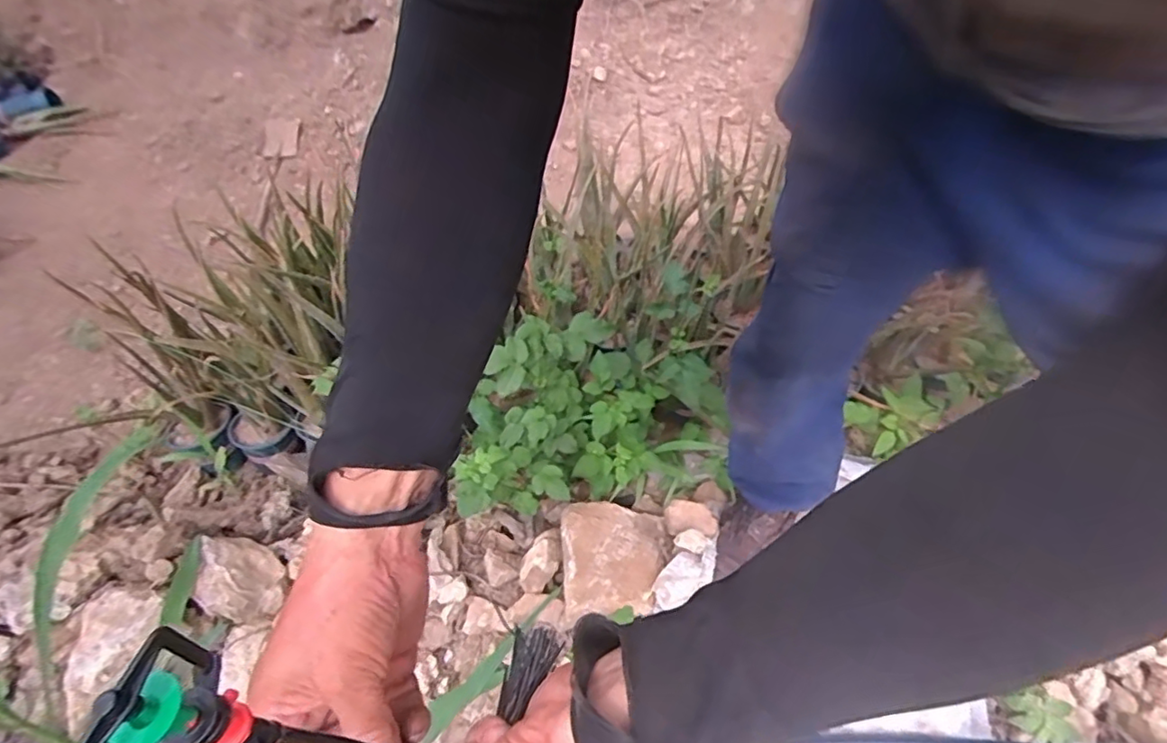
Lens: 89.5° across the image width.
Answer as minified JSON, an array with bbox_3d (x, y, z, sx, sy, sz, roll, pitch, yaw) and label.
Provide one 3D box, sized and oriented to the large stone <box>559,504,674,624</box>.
[{"bbox_3d":[0.047,0.277,0.874,0.203,0.069,0.157,12,57,-34],"label":"large stone"}]

